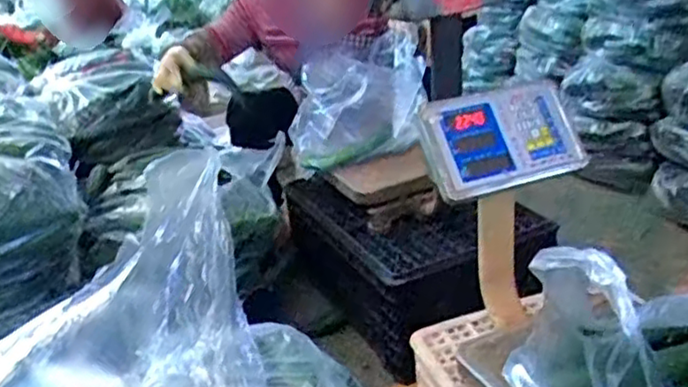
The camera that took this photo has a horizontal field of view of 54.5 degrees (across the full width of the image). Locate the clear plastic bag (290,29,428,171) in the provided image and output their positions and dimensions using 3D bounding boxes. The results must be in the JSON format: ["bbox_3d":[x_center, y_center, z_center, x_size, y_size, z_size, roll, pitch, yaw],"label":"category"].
[{"bbox_3d":[0.029,-0.207,1.467,0.300,0.240,0.172,-9,23,-3],"label":"clear plastic bag"}]

